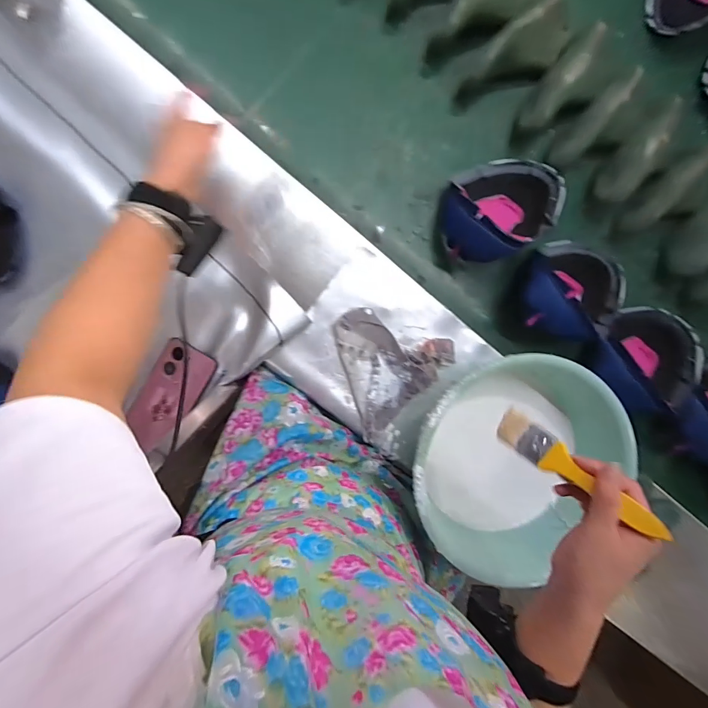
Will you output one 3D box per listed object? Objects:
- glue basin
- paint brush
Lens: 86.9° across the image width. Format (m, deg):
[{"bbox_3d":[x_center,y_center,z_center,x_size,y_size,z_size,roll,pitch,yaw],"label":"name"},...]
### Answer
[{"bbox_3d":[0.227,0.140,0.545,0.300,0.129,0.275,-1,96,-6],"label":"glue basin"},{"bbox_3d":[0.207,0.110,0.354,0.033,0.156,0.012,-52,138,2],"label":"paint brush"}]

